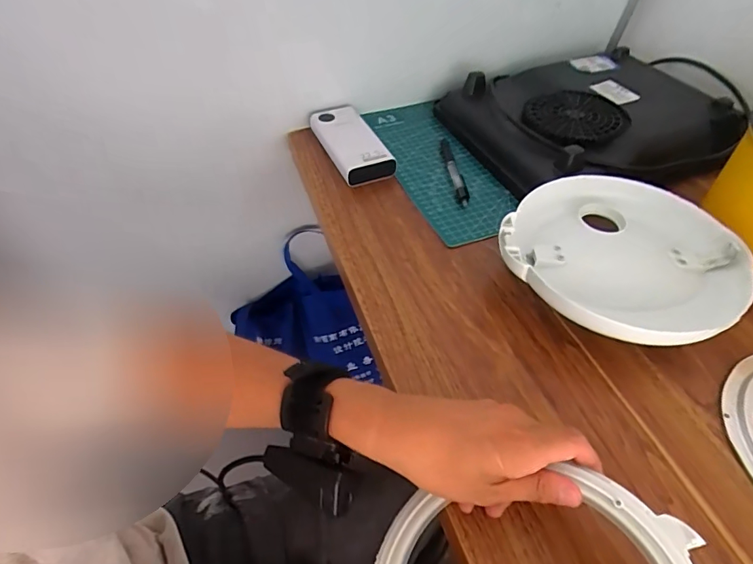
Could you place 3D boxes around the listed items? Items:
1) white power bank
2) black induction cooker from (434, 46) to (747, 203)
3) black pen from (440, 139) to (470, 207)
[{"bbox_3d":[-0.036,-0.181,0.592,0.068,0.030,0.146,-15,50,-15],"label":"white power bank"},{"bbox_3d":[0.278,-0.218,0.603,0.308,0.060,0.242,-16,51,-16],"label":"black induction cooker"},{"bbox_3d":[0.096,-0.143,0.570,0.015,0.010,0.144,-3,48,-5],"label":"black pen"}]

